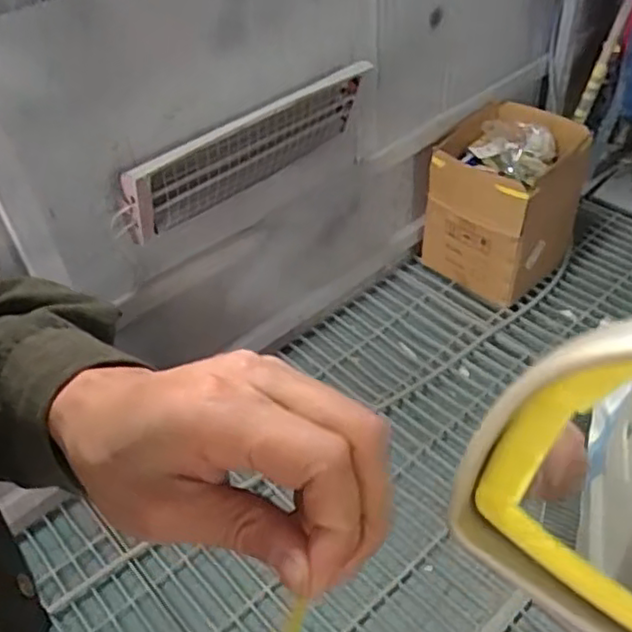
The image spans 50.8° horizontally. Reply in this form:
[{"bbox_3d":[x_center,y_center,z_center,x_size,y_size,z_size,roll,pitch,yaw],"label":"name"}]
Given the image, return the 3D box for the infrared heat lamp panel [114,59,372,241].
[{"bbox_3d":[-0.146,-0.366,1.449,0.615,0.212,0.045,-33,67,-26],"label":"infrared heat lamp panel"}]

